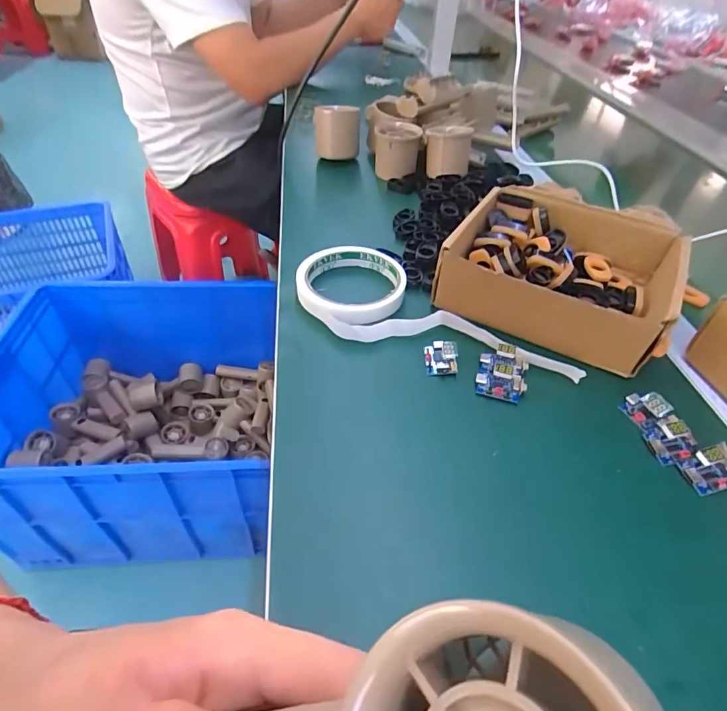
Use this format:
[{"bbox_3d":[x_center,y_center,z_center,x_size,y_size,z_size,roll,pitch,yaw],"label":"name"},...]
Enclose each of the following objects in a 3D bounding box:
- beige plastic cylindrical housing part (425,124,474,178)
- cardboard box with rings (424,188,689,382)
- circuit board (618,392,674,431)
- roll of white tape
[{"bbox_3d":[0.103,-0.252,0.559,0.058,0.048,0.053,9,44,5],"label":"beige plastic cylindrical housing part"},{"bbox_3d":[0.169,-0.071,0.385,0.176,0.064,0.159,25,48,20],"label":"cardboard box with rings"},{"bbox_3d":[0.187,0.035,0.303,0.017,0.017,0.025,-13,47,-17],"label":"circuit board"},{"bbox_3d":[0.056,-0.041,0.373,0.222,0.019,0.099,13,45,9],"label":"roll of white tape"}]

